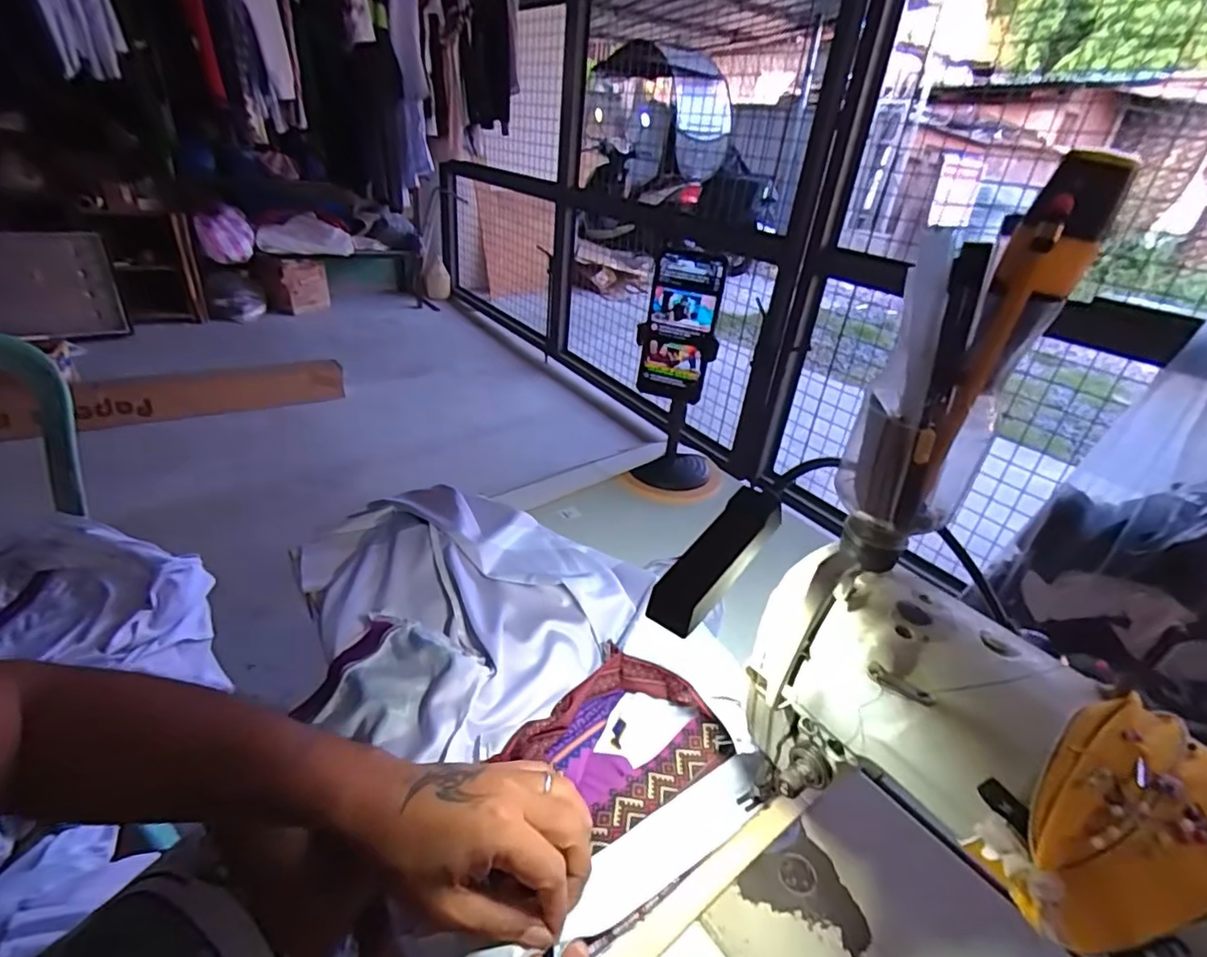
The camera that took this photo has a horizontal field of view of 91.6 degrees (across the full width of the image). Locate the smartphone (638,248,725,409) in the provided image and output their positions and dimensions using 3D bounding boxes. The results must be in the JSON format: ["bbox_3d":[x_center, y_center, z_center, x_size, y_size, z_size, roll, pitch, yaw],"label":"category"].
[{"bbox_3d":[0.089,-0.172,0.684,0.078,0.163,0.018,13,31,11],"label":"smartphone"}]

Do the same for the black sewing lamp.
[{"bbox_3d":[0.055,0.035,0.279,0.024,0.017,0.087,29,59,33],"label":"black sewing lamp"}]

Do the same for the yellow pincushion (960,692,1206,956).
[{"bbox_3d":[0.203,0.136,0.229,0.088,0.059,0.059,-13,35,-30],"label":"yellow pincushion"}]

